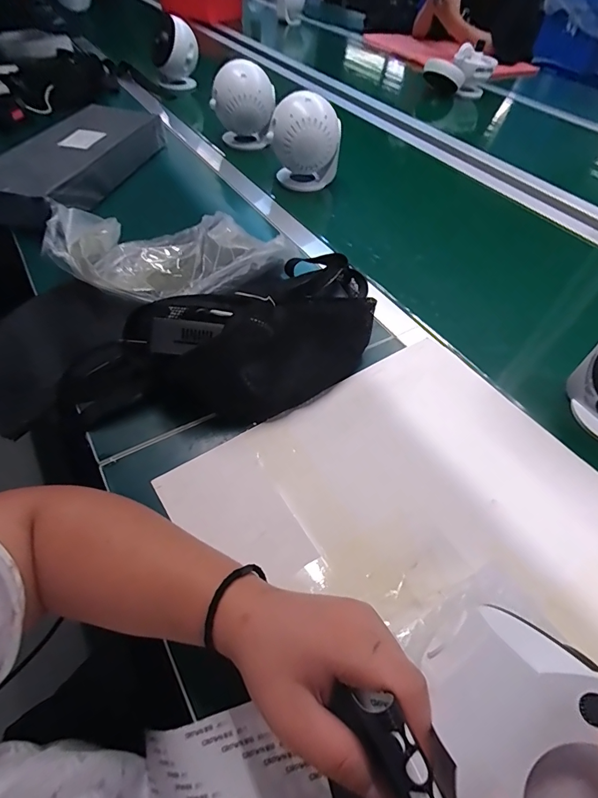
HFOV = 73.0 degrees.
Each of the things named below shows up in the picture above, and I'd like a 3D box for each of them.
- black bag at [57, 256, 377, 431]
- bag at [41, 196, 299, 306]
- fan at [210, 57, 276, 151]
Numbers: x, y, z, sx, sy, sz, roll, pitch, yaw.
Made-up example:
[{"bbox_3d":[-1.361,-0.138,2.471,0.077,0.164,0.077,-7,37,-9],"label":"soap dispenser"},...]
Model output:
[{"bbox_3d":[-0.055,-0.059,0.414,0.341,0.082,0.152,-31,59,-23],"label":"black bag"},{"bbox_3d":[-0.147,-0.180,0.491,0.278,0.063,0.153,-14,54,-12],"label":"bag"},{"bbox_3d":[-0.104,-0.541,0.764,0.110,0.134,0.119,-3,52,-7],"label":"fan"}]

